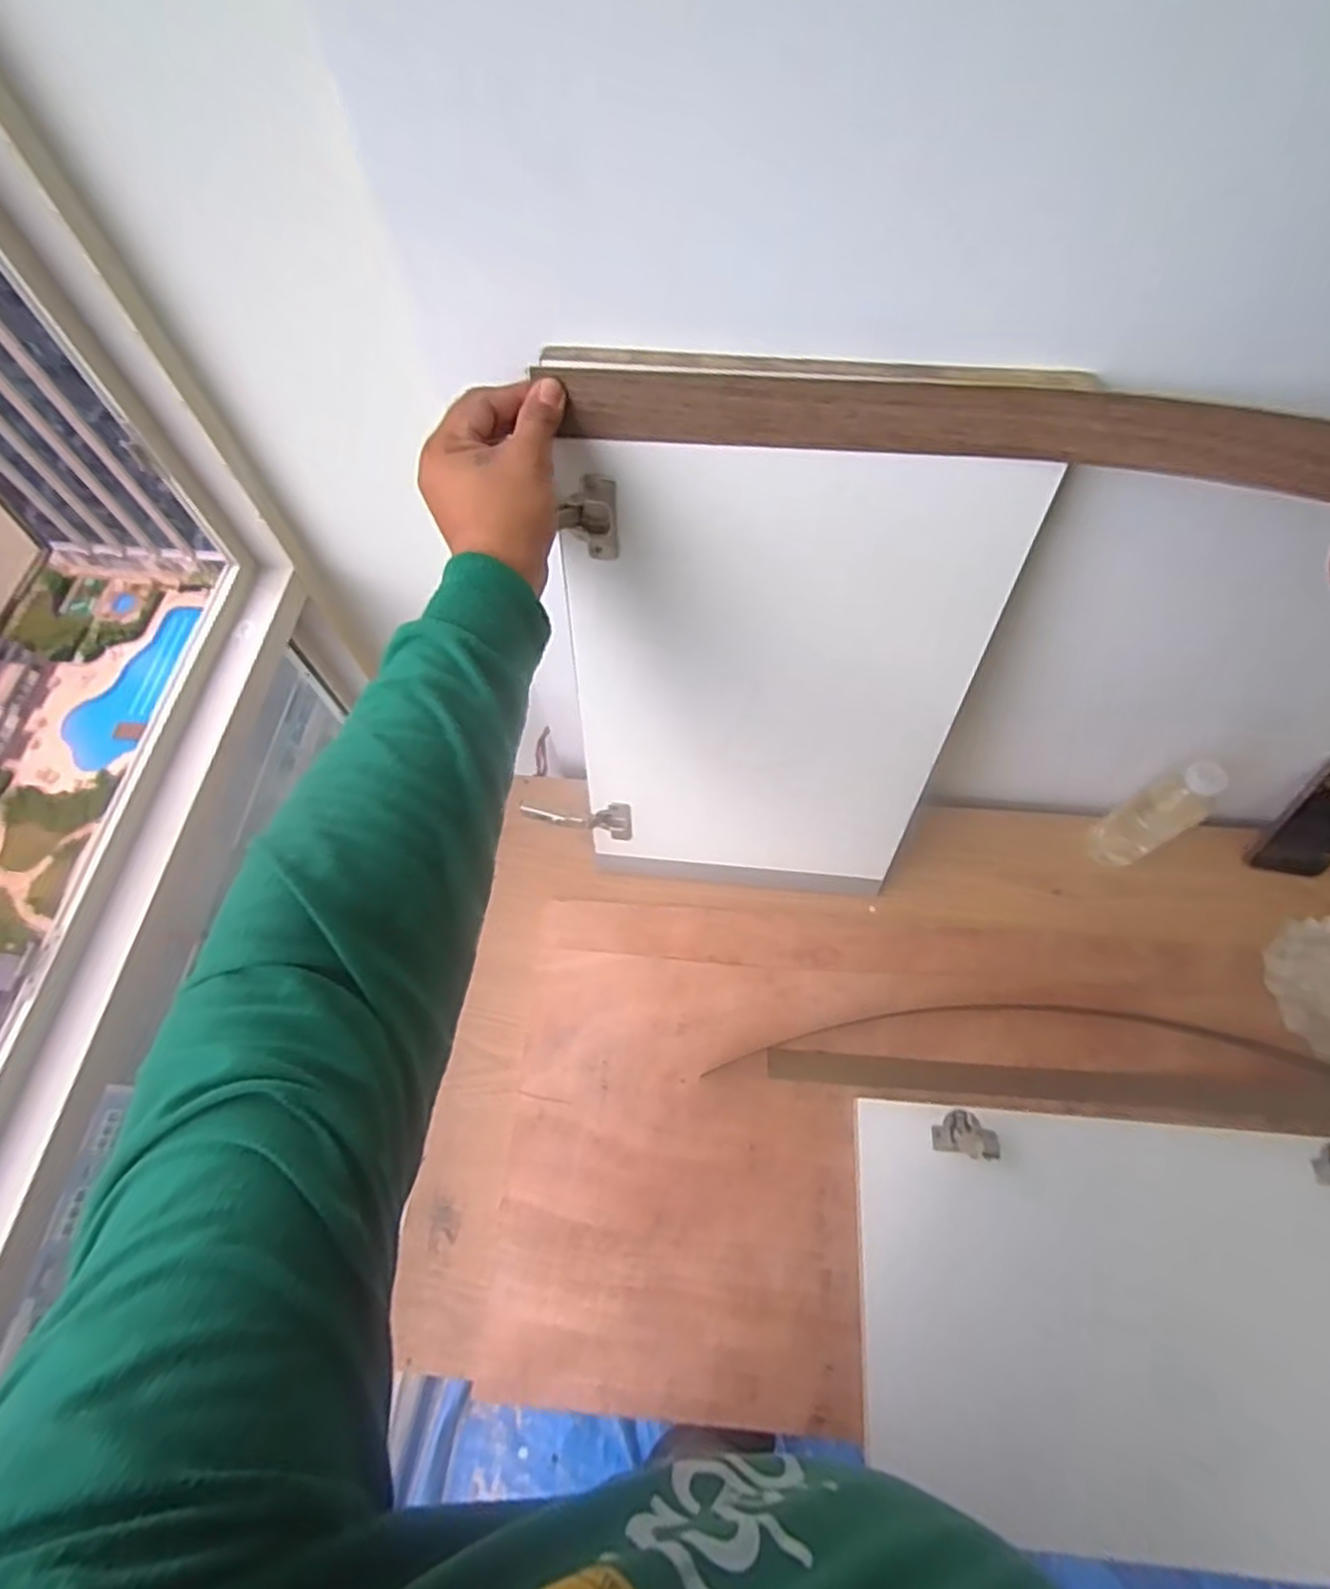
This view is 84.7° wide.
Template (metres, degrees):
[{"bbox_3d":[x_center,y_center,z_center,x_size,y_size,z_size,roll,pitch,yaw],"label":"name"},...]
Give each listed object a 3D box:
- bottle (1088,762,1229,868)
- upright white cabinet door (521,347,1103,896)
[{"bbox_3d":[0.519,0.023,0.769,0.050,0.182,0.058,-32,67,-12],"label":"bottle"},{"bbox_3d":[0.085,-0.074,0.635,0.320,0.545,0.021,6,51,4],"label":"upright white cabinet door"}]

